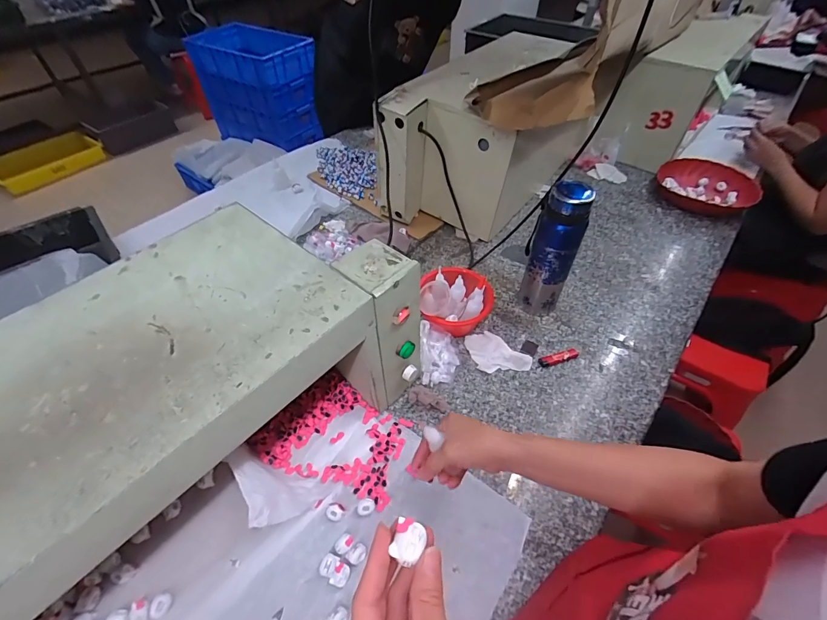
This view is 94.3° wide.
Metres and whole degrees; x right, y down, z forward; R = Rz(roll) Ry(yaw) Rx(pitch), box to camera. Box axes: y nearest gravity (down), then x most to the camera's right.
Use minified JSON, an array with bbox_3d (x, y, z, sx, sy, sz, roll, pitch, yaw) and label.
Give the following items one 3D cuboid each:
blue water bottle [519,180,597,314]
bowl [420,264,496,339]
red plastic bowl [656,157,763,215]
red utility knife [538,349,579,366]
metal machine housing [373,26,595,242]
[{"bbox_3d":[0.256,-0.103,0.720,0.080,0.272,0.067,13,51,10],"label":"blue water bottle"},{"bbox_3d":[0.085,-0.016,0.760,0.138,0.091,0.136,0,50,0],"label":"bowl"},{"bbox_3d":[0.788,-0.329,1.040,0.237,0.058,0.209,24,53,19],"label":"red plastic bowl"},{"bbox_3d":[0.276,0.090,0.727,0.082,0.008,0.020,-12,51,-11],"label":"red utility knife"},{"bbox_3d":[0.202,-0.457,0.997,0.287,0.297,0.605,28,55,22],"label":"metal machine housing"}]

